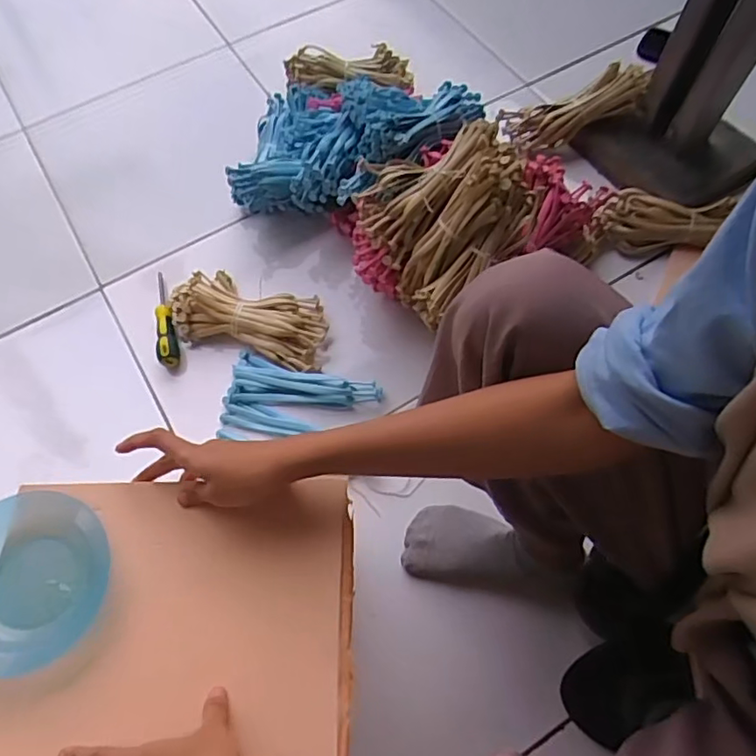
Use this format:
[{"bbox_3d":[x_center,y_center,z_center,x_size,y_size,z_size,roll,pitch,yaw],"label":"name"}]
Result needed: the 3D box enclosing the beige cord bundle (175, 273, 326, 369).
[{"bbox_3d":[-0.179,-0.089,0.816,0.219,0.041,0.112,15,66,8],"label":"beige cord bundle"}]

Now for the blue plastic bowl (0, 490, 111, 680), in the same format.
[{"bbox_3d":[-0.274,0.155,0.452,0.112,0.033,0.129,17,67,9],"label":"blue plastic bowl"}]

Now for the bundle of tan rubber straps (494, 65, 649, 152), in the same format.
[{"bbox_3d":[0.304,-0.414,0.910,0.215,0.068,0.051,-15,59,20],"label":"bundle of tan rubber straps"}]

